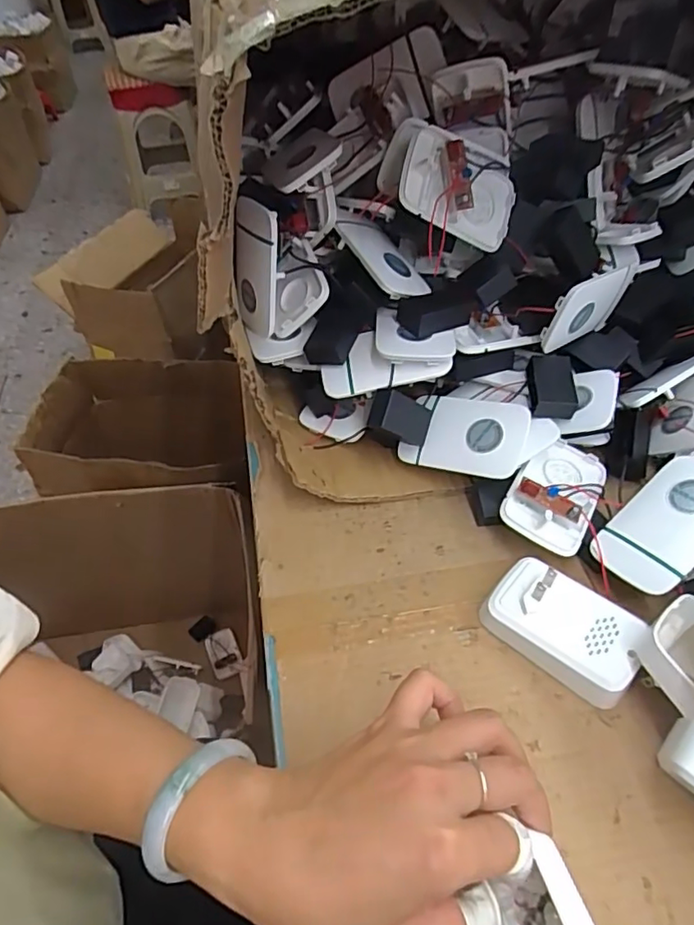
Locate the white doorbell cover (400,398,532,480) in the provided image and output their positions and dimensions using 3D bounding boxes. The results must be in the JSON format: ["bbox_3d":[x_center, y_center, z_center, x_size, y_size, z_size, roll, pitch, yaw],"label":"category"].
[{"bbox_3d":[0.086,-0.022,0.426,0.090,0.010,0.059,12,73,33],"label":"white doorbell cover"}]

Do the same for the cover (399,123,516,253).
[{"bbox_3d":[0.085,-0.198,0.412,0.090,0.024,0.068,14,86,-27],"label":"cover"}]

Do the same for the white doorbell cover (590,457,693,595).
[{"bbox_3d":[0.210,0.038,0.371,0.098,0.007,0.058,-45,41,-6],"label":"white doorbell cover"}]

